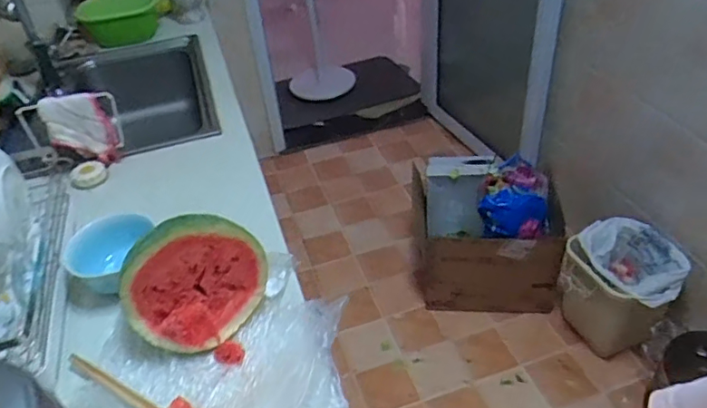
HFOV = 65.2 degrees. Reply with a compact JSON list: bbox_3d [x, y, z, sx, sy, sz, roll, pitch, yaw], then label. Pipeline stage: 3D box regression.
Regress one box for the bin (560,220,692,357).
[{"bbox_3d":[0.707,0.241,1.502,0.272,0.322,0.247,22,47,29],"label":"bin"}]

